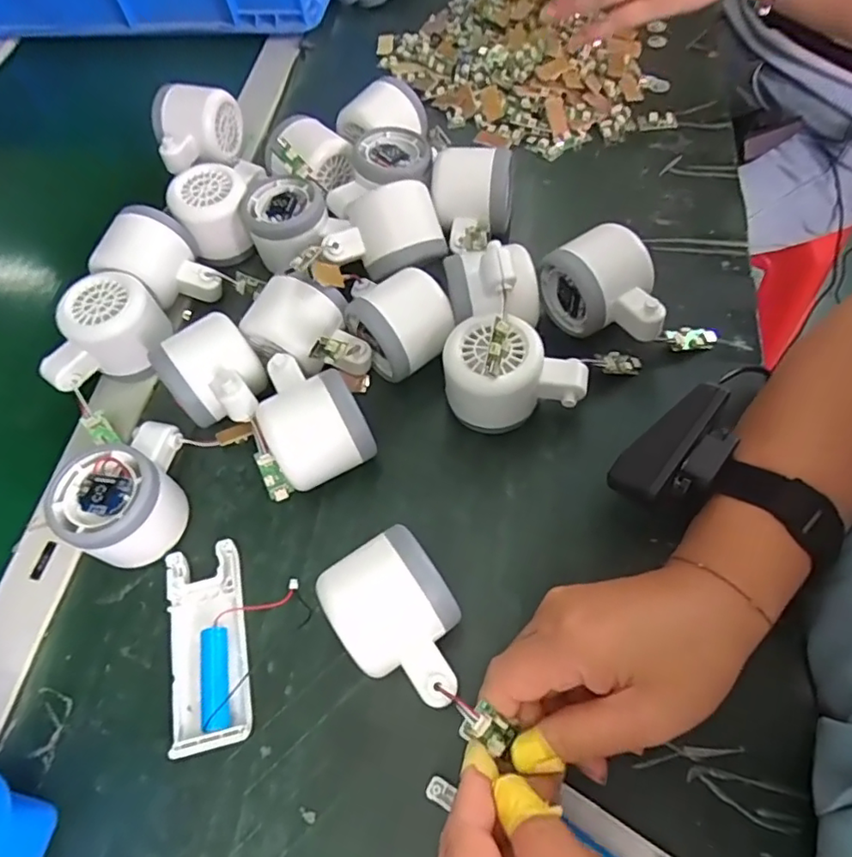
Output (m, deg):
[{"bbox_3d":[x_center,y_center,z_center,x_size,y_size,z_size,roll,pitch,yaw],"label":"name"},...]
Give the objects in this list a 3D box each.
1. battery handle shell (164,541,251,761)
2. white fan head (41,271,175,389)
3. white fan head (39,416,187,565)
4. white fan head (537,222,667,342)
[{"bbox_3d":[-0.119,0.116,0.314,0.040,0.016,0.104,-14,62,-3],"label":"battery handle shell"},{"bbox_3d":[-0.220,-0.063,0.395,0.080,0.049,0.055,-32,64,-13],"label":"white fan head"},{"bbox_3d":[-0.176,0.037,0.340,0.057,0.050,0.080,-6,61,1],"label":"white fan head"},{"bbox_3d":[0.118,-0.086,0.372,0.051,0.055,0.078,-33,64,-13],"label":"white fan head"}]

